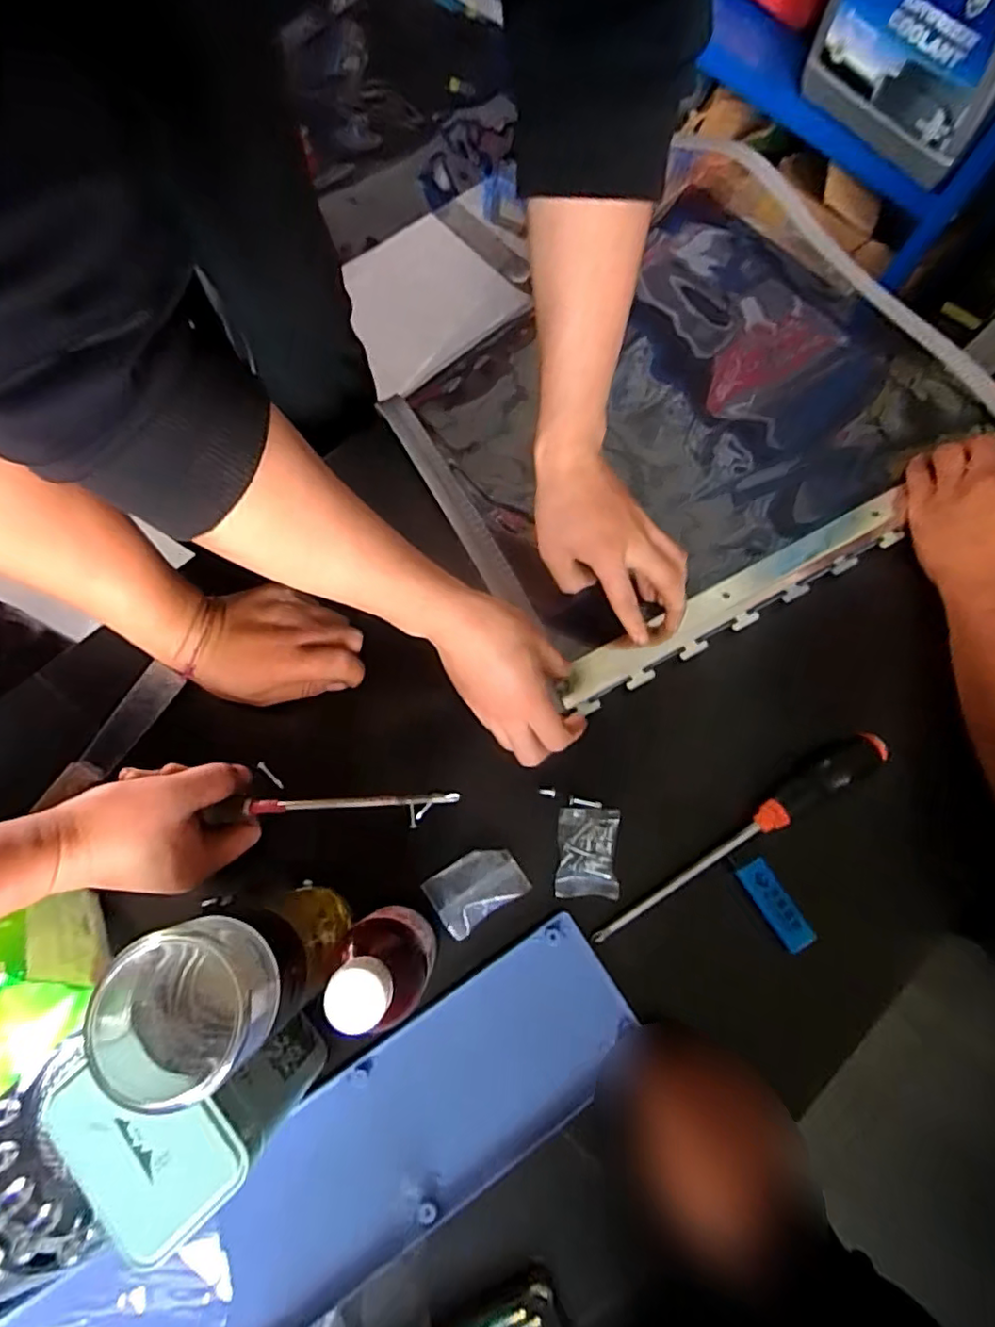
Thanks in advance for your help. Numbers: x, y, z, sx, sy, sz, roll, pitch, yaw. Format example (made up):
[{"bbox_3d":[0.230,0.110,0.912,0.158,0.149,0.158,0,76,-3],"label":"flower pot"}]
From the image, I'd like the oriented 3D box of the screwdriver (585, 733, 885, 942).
[{"bbox_3d":[0.173,0.120,0.422,0.245,0.026,0.027,-30,78,-9],"label":"screwdriver"}]

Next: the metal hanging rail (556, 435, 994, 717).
[{"bbox_3d":[0.256,-0.082,0.490,0.466,0.015,0.040,-28,77,-9],"label":"metal hanging rail"}]

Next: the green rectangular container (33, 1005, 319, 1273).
[{"bbox_3d":[-0.158,0.230,0.327,0.068,0.130,0.087,-41,80,-11],"label":"green rectangular container"}]

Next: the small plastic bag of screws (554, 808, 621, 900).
[{"bbox_3d":[0.065,0.136,0.427,0.044,0.009,0.061,5,75,0],"label":"small plastic bag of screws"}]

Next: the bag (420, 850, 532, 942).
[{"bbox_3d":[-0.015,0.160,0.424,0.066,0.010,0.044,-32,78,-10],"label":"bag"}]

